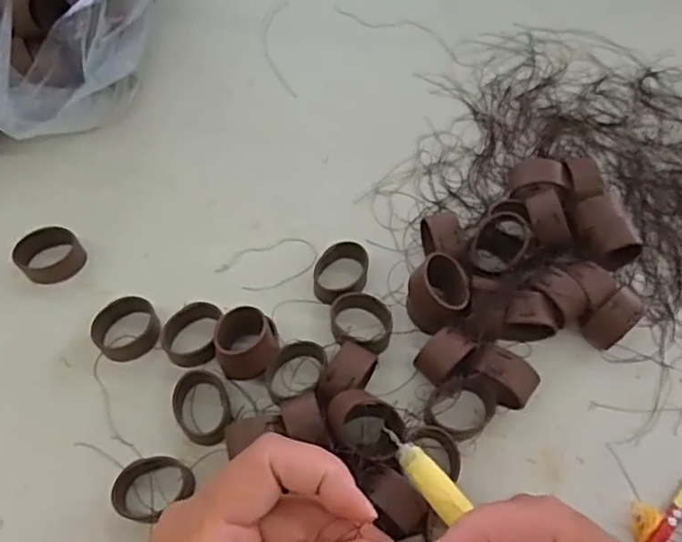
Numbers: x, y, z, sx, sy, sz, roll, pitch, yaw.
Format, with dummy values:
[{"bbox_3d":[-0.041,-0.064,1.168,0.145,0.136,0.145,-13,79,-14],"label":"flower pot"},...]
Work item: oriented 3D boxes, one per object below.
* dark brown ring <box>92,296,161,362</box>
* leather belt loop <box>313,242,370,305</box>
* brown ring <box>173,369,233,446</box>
[{"bbox_3d":[-0.117,0.032,0.341,0.035,0.018,0.029,-37,68,-18],"label":"dark brown ring"},{"bbox_3d":[-0.001,0.000,0.361,0.033,0.018,0.028,-17,64,-9],"label":"leather belt loop"},{"bbox_3d":[-0.071,0.071,0.321,0.027,0.015,0.037,-16,64,-9],"label":"brown ring"}]

